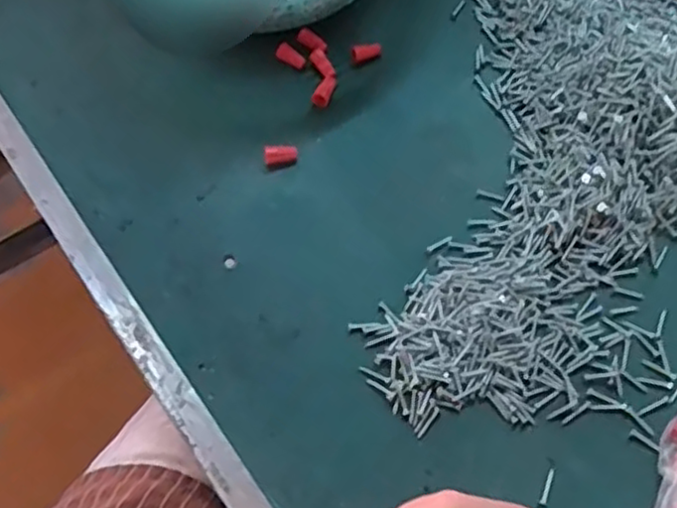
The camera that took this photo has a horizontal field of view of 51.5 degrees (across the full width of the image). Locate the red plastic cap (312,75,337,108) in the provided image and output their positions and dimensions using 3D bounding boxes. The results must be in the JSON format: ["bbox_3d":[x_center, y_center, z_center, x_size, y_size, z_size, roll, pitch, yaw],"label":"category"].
[{"bbox_3d":[-0.010,-0.118,0.507,0.012,0.009,0.026,18,67,9],"label":"red plastic cap"}]

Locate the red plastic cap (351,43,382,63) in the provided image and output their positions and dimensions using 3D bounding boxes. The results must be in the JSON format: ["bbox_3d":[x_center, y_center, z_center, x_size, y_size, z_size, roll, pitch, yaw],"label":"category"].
[{"bbox_3d":[0.021,-0.151,0.522,0.023,0.010,0.010,-23,68,-10],"label":"red plastic cap"}]

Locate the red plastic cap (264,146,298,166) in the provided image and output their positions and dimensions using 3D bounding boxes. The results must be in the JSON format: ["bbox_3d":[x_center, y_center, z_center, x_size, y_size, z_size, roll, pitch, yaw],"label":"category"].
[{"bbox_3d":[-0.040,-0.069,0.486,0.023,0.014,0.011,-12,66,-5],"label":"red plastic cap"}]

